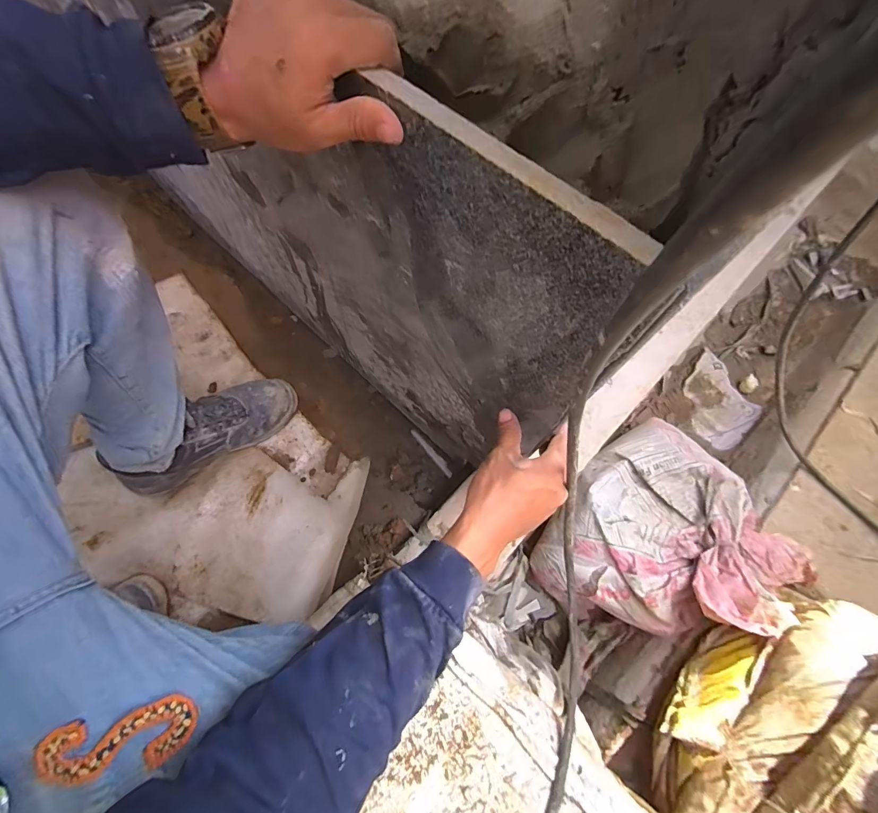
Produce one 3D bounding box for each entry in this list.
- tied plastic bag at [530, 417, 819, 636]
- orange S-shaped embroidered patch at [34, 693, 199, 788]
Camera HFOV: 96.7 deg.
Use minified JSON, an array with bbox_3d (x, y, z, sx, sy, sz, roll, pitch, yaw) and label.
[{"bbox_3d":[0.379,0.222,0.694,0.410,0.195,0.328,-25,73,-10],"label":"tied plastic bag"},{"bbox_3d":[-0.219,0.231,0.269,0.088,0.014,0.037,-5,69,-19],"label":"orange S-shaped embroidered patch"}]

